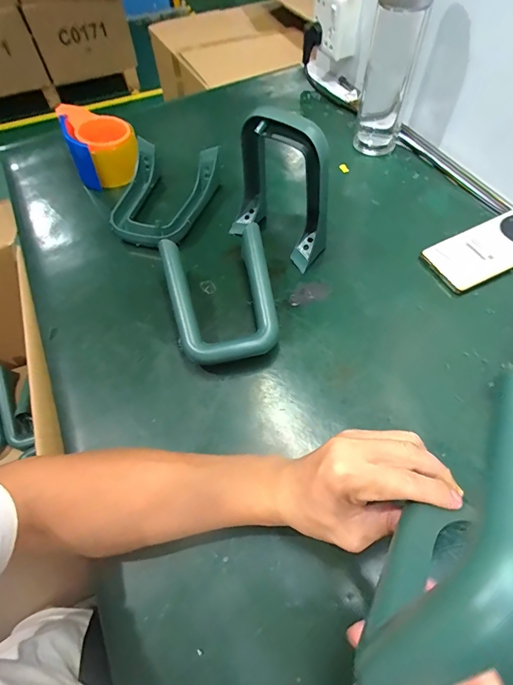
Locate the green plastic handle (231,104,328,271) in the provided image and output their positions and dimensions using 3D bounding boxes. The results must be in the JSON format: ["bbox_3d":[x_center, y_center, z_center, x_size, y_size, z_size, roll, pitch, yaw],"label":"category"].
[{"bbox_3d":[0.029,-0.181,0.438,0.123,0.157,0.057,36,68,22],"label":"green plastic handle"}]

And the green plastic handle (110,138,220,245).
[{"bbox_3d":[-0.138,-0.209,0.530,0.125,0.058,0.160,14,61,12],"label":"green plastic handle"}]

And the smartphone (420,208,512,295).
[{"bbox_3d":[0.297,-0.120,0.464,0.158,0.006,0.076,-27,62,-6],"label":"smartphone"}]

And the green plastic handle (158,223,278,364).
[{"bbox_3d":[-0.042,-0.051,0.420,0.119,0.057,0.156,-9,59,-2],"label":"green plastic handle"}]

